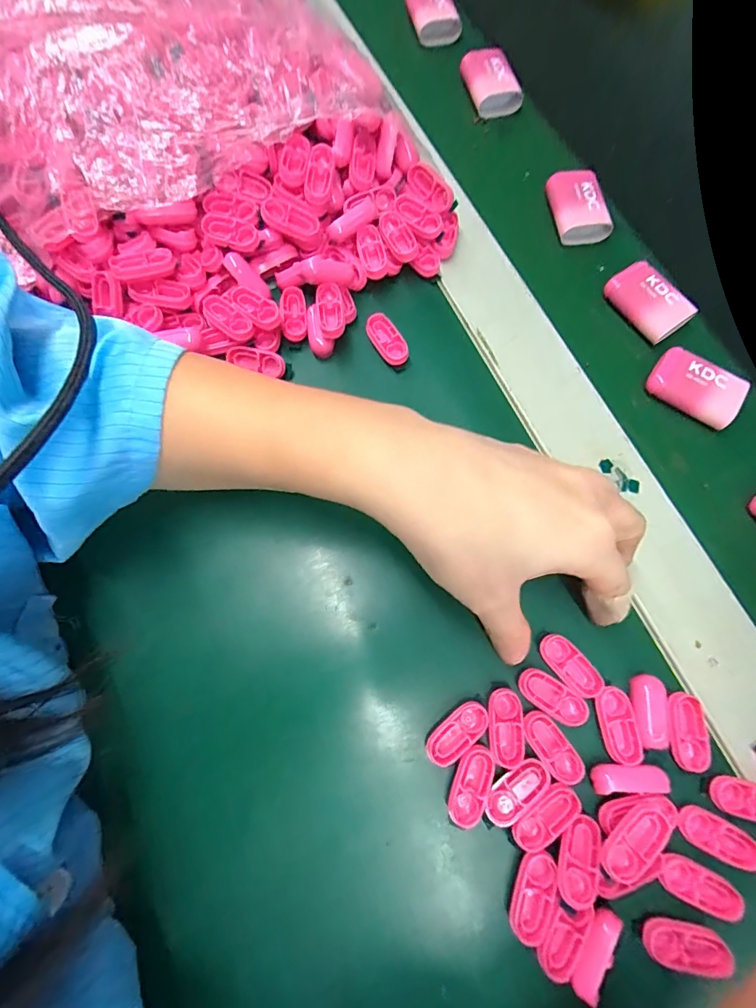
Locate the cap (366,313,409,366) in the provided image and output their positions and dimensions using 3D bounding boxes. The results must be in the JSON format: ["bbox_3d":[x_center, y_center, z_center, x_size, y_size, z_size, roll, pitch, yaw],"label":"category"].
[{"bbox_3d":[0.005,-0.100,0.276,0.017,0.011,0.032,-27,77,-9],"label":"cap"}]

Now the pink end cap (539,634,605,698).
[{"bbox_3d":[0.096,0.080,0.223,0.016,0.004,0.035,-44,80,-13],"label":"pink end cap"}]

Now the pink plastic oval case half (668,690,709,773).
[{"bbox_3d":[0.148,0.109,0.218,0.016,0.007,0.034,5,74,-1],"label":"pink plastic oval case half"}]

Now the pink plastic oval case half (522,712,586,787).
[{"bbox_3d":[0.083,0.116,0.215,0.016,0.004,0.034,-32,77,-10],"label":"pink plastic oval case half"}]

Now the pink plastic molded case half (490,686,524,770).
[{"bbox_3d":[0.062,0.107,0.216,0.015,0.004,0.034,1,74,-2],"label":"pink plastic molded case half"}]

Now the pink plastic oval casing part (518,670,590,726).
[{"bbox_3d":[0.086,0.095,0.222,0.035,0.004,0.015,29,75,6],"label":"pink plastic oval casing part"}]

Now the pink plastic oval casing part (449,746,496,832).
[{"bbox_3d":[0.044,0.132,0.213,0.016,0.009,0.034,17,74,3],"label":"pink plastic oval casing part"}]

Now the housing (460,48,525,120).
[{"bbox_3d":[0.082,-0.318,0.340,0.036,0.016,0.052,-20,75,-7],"label":"housing"}]

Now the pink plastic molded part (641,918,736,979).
[{"bbox_3d":[0.133,0.191,0.195,0.035,0.006,0.016,7,74,0],"label":"pink plastic molded part"}]

